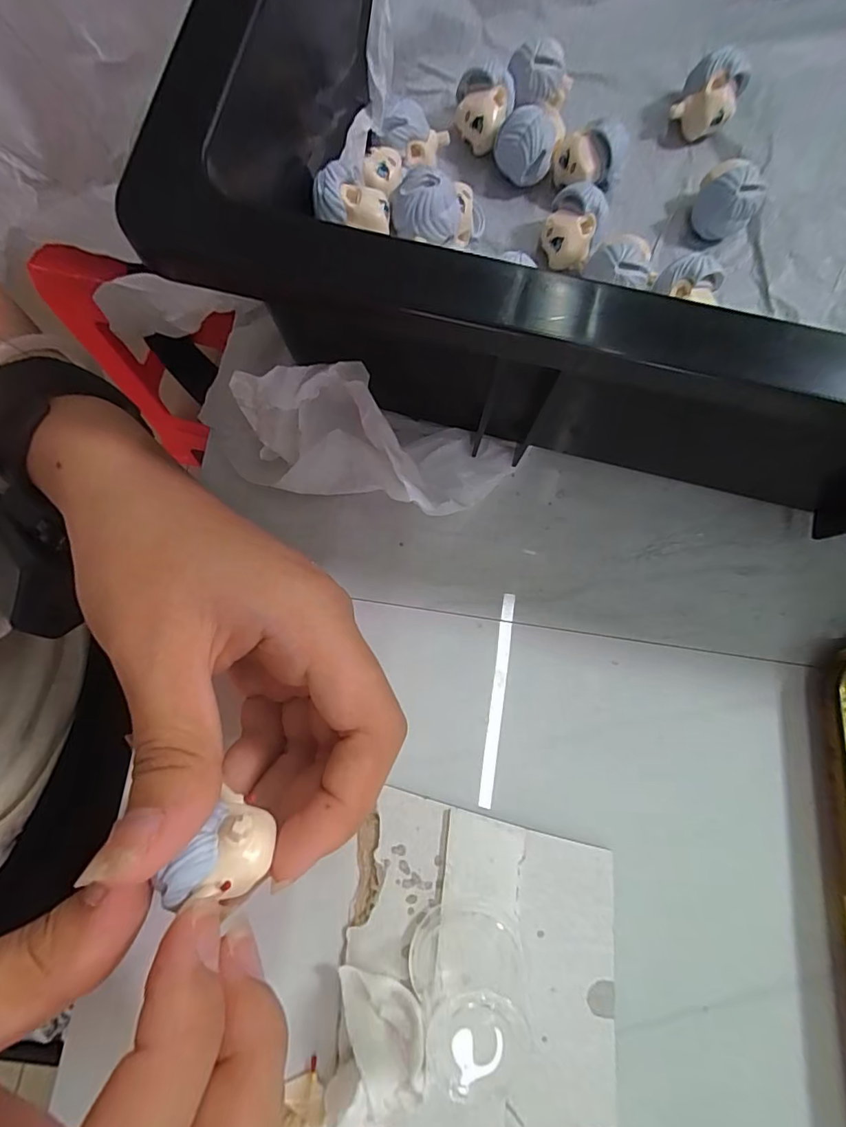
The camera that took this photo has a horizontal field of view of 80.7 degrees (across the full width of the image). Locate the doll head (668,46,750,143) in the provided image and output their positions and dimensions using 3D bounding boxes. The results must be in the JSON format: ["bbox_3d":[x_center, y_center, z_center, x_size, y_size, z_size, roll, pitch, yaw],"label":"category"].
[{"bbox_3d":[0.119,-0.194,0.203,0.022,0.021,0.026,31,81,5],"label":"doll head"}]

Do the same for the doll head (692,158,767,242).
[{"bbox_3d":[0.116,-0.139,0.193,0.023,0.019,0.026,36,81,5],"label":"doll head"}]

